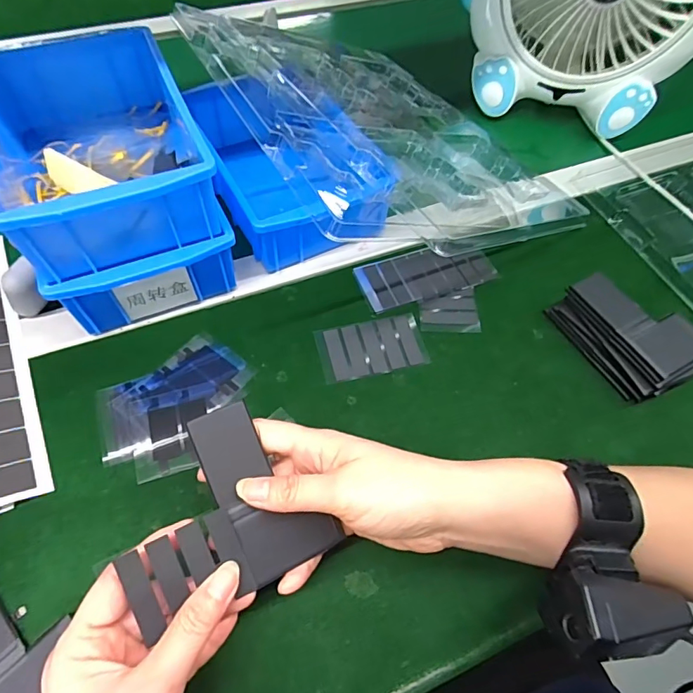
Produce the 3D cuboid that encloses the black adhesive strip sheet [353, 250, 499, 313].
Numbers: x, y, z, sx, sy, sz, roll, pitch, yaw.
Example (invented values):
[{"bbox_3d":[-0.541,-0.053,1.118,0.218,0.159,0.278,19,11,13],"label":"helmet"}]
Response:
[{"bbox_3d":[0.074,-0.066,0.413,0.125,0.004,0.051,-16,61,-12],"label":"black adhesive strip sheet"}]

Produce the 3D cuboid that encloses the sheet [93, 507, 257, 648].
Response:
[{"bbox_3d":[-0.084,0.115,0.233,0.062,0.004,0.043,-20,88,-19],"label":"sheet"}]

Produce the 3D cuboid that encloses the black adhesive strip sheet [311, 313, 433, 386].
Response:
[{"bbox_3d":[0.021,0.000,0.371,0.085,0.004,0.049,-11,60,-9],"label":"black adhesive strip sheet"}]

